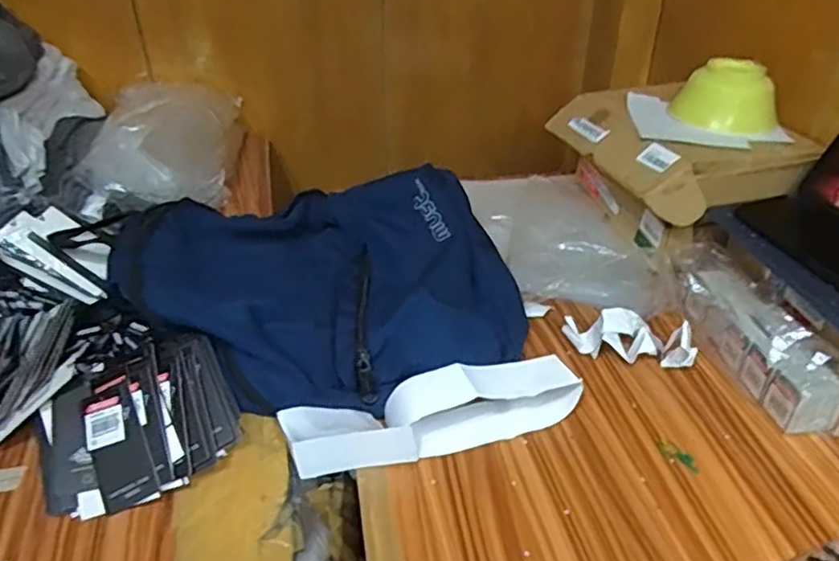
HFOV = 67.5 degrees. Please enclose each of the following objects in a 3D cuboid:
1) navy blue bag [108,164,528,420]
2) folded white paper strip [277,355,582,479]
[{"bbox_3d":[-0.097,-0.011,0.704,0.413,0.111,0.329,7,37,10],"label":"navy blue bag"},{"bbox_3d":[0.017,0.125,0.595,0.275,0.044,0.064,-9,37,-11],"label":"folded white paper strip"}]

